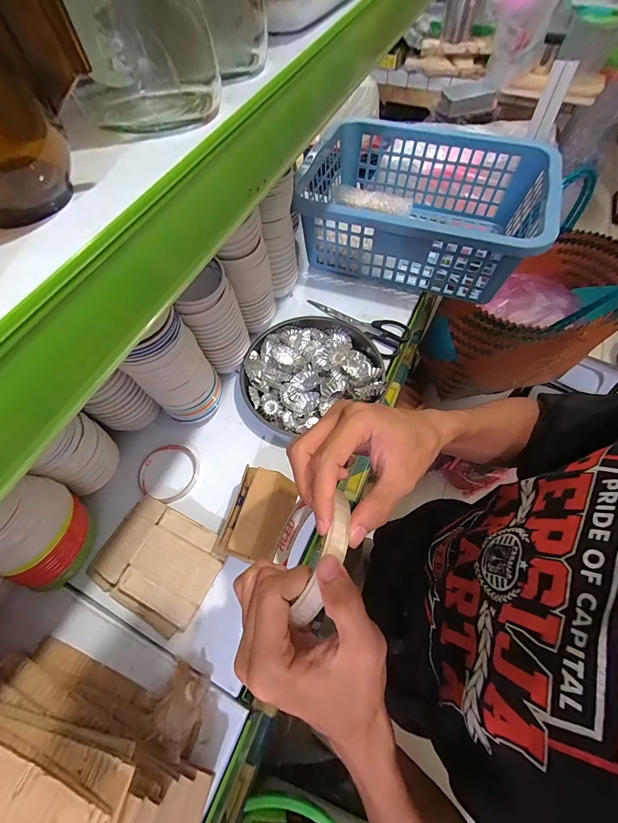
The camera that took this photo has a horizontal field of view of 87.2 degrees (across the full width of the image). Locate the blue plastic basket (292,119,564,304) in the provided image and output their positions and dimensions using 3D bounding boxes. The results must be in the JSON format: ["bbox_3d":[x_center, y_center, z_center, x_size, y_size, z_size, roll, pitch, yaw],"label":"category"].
[{"bbox_3d":[0.196,-0.377,0.605,0.458,0.149,0.306,19,64,12],"label":"blue plastic basket"}]

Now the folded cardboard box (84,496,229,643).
[{"bbox_3d":[-0.184,0.183,0.397,0.151,0.031,0.114,23,65,14],"label":"folded cardboard box"}]

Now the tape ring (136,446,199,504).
[{"bbox_3d":[-0.200,0.085,0.462,0.082,0.016,0.080,-1,62,2],"label":"tape ring"}]

